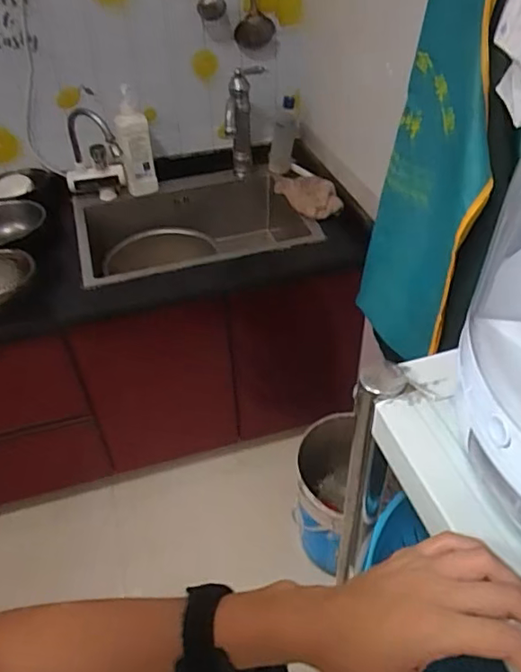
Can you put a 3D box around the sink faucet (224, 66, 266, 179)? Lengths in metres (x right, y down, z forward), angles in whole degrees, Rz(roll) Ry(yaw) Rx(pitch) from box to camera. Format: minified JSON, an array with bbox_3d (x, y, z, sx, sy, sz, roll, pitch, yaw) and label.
[{"bbox_3d":[-0.042,-0.521,1.419,0.088,0.294,0.202,-3,43,-1],"label":"sink faucet"}]

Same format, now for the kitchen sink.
[{"bbox_3d":[-0.172,-0.258,1.504,0.599,0.179,0.392,-12,44,-11],"label":"kitchen sink"}]

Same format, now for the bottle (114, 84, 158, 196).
[{"bbox_3d":[-0.331,-0.507,1.457,0.080,0.270,0.079,-10,44,-8],"label":"bottle"}]

